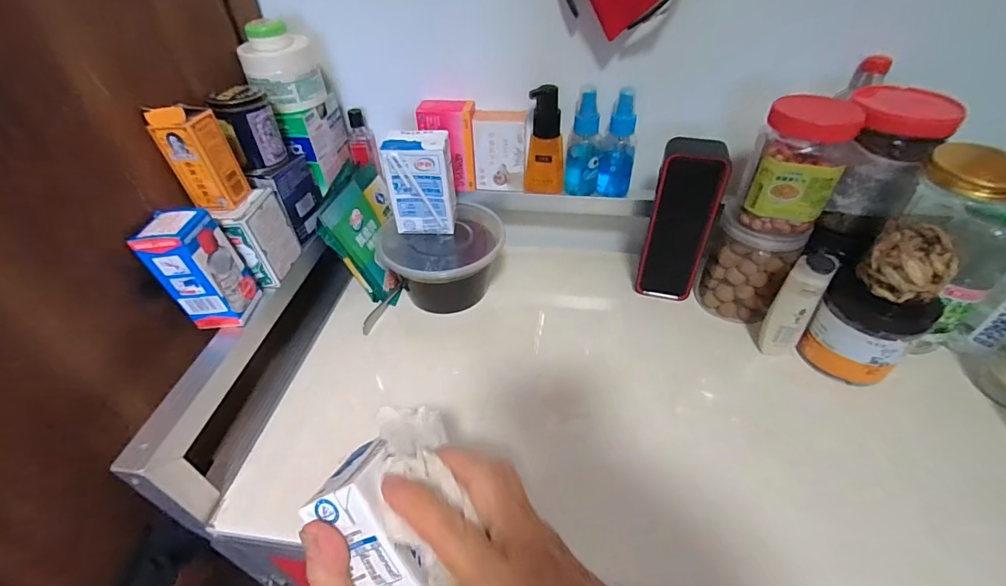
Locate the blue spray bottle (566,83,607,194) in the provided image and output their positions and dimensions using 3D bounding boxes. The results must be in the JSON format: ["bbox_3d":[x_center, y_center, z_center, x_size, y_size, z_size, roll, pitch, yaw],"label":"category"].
[{"bbox_3d":[0.095,-0.167,0.511,0.035,0.117,0.030,22,47,23],"label":"blue spray bottle"}]

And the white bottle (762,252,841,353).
[{"bbox_3d":[0.285,0.012,0.439,0.036,0.114,0.028,-19,46,-19],"label":"white bottle"}]

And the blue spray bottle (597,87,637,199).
[{"bbox_3d":[0.135,-0.172,0.513,0.038,0.119,0.043,11,44,12],"label":"blue spray bottle"}]

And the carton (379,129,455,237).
[{"bbox_3d":[-0.087,-0.116,0.487,0.067,0.104,0.034,-1,43,-1],"label":"carton"}]

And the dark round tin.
[{"bbox_3d":[-0.233,-0.154,0.419,0.044,0.067,0.040,0,43,0],"label":"dark round tin"}]

